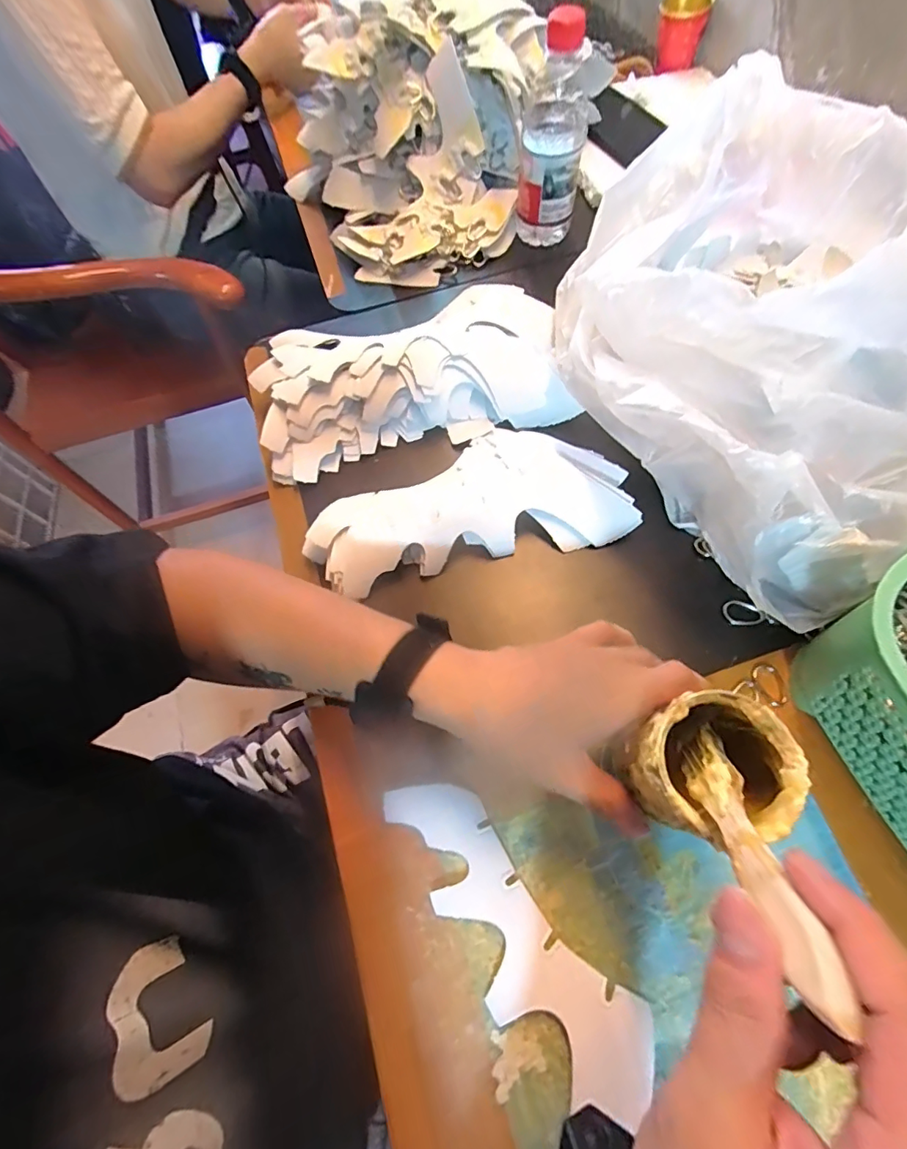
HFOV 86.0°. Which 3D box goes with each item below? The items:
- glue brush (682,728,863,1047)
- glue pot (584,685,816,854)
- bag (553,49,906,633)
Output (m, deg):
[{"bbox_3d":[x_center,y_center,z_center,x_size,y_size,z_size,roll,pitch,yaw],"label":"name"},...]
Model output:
[{"bbox_3d":[0.115,0.102,0.191,0.018,0.135,0.016,12,105,8],"label":"glue brush"},{"bbox_3d":[0.126,0.097,0.245,0.070,0.055,0.063,-22,67,-7],"label":"glue pot"},{"bbox_3d":[0.261,-0.195,0.371,0.338,0.135,0.344,-33,68,-11],"label":"bag"}]

